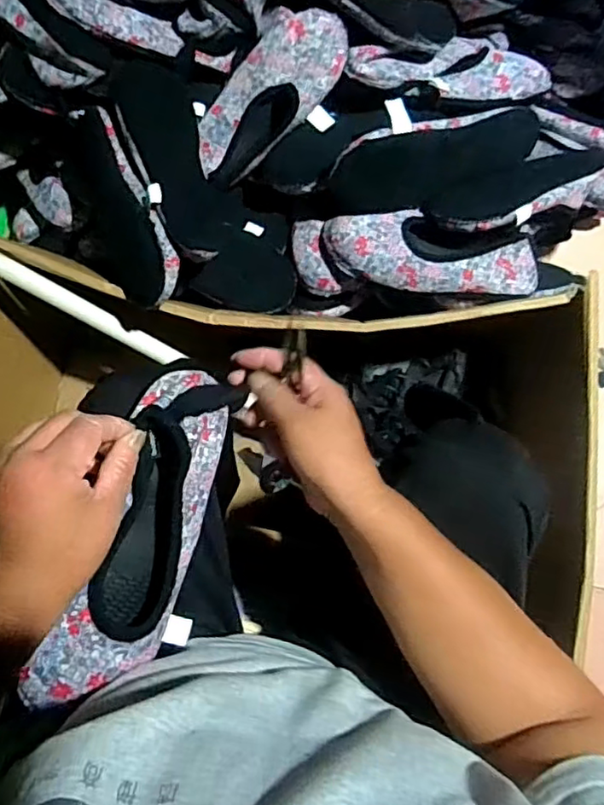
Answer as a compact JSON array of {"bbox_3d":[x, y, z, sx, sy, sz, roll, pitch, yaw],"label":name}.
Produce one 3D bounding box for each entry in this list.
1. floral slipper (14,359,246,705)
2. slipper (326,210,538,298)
[{"bbox_3d":[-0.111,0.095,0.429,0.067,0.058,0.244,21,83,4],"label":"floral slipper"},{"bbox_3d":[0.155,-0.177,0.716,0.254,0.053,0.093,4,80,1],"label":"slipper"}]

